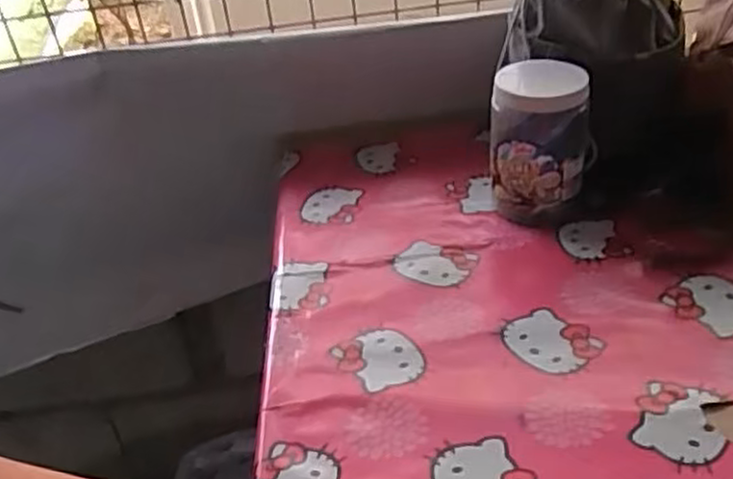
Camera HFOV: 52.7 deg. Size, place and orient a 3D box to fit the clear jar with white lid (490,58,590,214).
[{"bbox_3d":[0.188,-0.106,0.818,0.097,0.154,0.103,1,36,11],"label":"clear jar with white lid"}]

